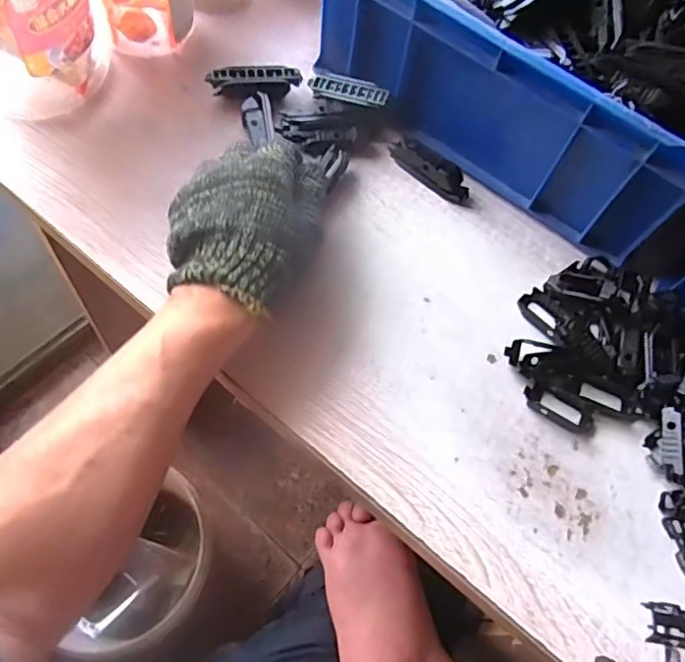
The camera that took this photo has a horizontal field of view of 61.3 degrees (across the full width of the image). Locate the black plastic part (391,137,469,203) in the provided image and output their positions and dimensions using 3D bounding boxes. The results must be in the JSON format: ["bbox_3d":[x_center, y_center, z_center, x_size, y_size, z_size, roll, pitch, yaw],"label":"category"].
[{"bbox_3d":[0.073,-0.139,0.486,0.078,0.023,0.023,37,65,11],"label":"black plastic part"}]

